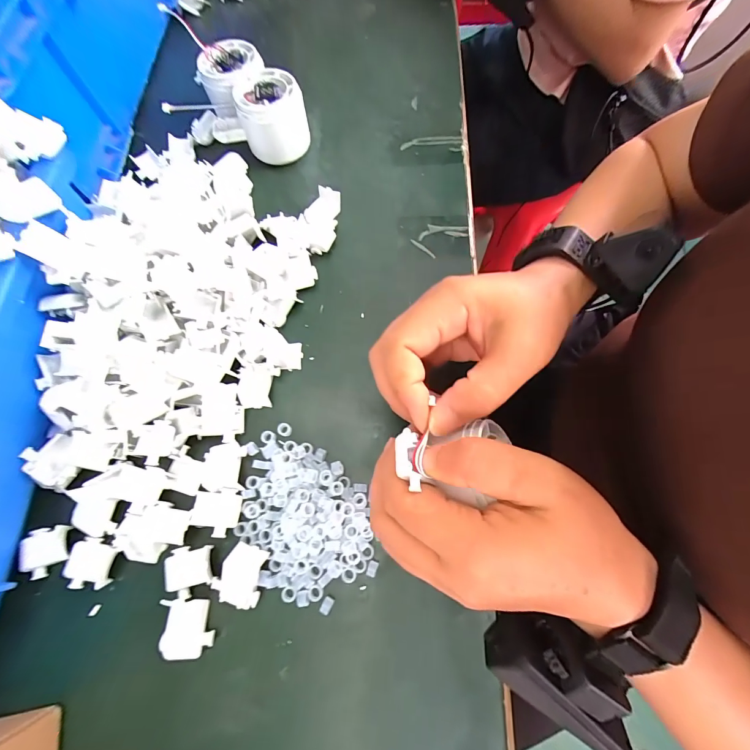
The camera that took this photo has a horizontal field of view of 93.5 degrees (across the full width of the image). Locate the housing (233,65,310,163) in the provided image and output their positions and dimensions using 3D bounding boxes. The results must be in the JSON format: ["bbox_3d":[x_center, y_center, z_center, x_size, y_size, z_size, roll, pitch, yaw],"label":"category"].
[{"bbox_3d":[-0.091,-0.233,0.319,0.056,0.051,0.051,-12,71,-4],"label":"housing"}]

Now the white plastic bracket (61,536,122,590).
[{"bbox_3d":[-0.180,0.120,0.226,0.030,0.008,0.029,0,70,0],"label":"white plastic bracket"}]

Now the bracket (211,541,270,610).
[{"bbox_3d":[-0.083,0.123,0.218,0.029,0.004,0.033,13,71,5],"label":"bracket"}]

